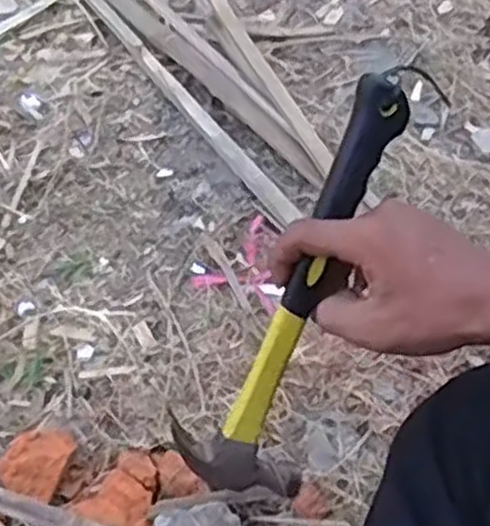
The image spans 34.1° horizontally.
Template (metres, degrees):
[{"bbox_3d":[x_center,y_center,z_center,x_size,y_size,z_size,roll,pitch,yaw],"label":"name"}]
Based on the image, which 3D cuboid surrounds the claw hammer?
[{"bbox_3d":[0.035,0.019,0.463,0.073,0.274,0.034,26,20,12],"label":"claw hammer"}]

